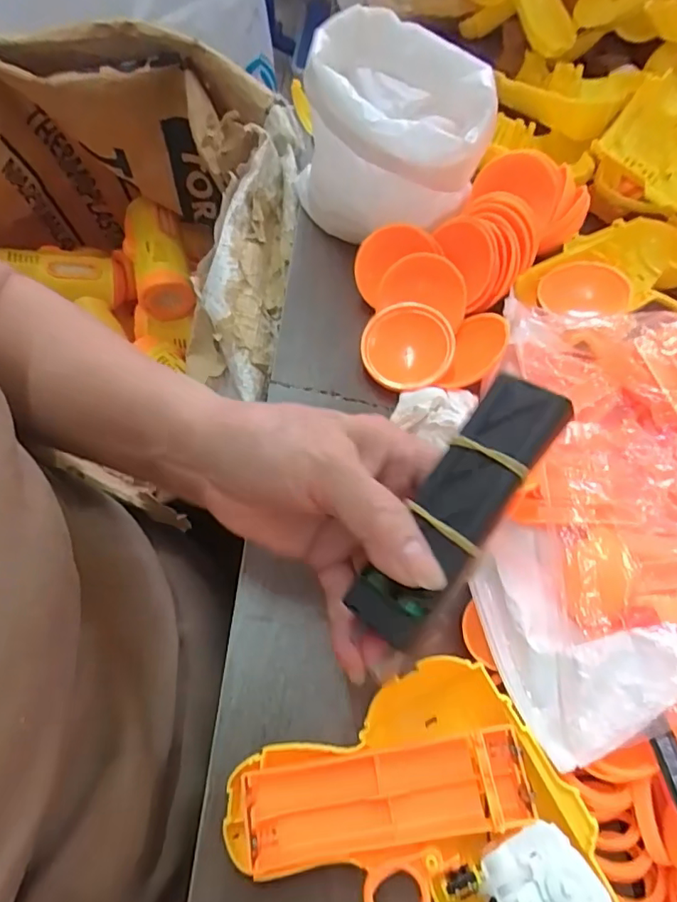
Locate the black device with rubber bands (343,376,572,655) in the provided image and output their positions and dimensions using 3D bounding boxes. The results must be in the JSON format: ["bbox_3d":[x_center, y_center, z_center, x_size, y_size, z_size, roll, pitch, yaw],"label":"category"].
[{"bbox_3d":[0.045,0.020,0.198,0.031,0.012,0.108,31,82,16],"label":"black device with rubber bands"}]

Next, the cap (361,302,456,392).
[{"bbox_3d":[0.041,-0.063,0.324,0.054,0.011,0.054,-1,79,4],"label":"cap"}]

